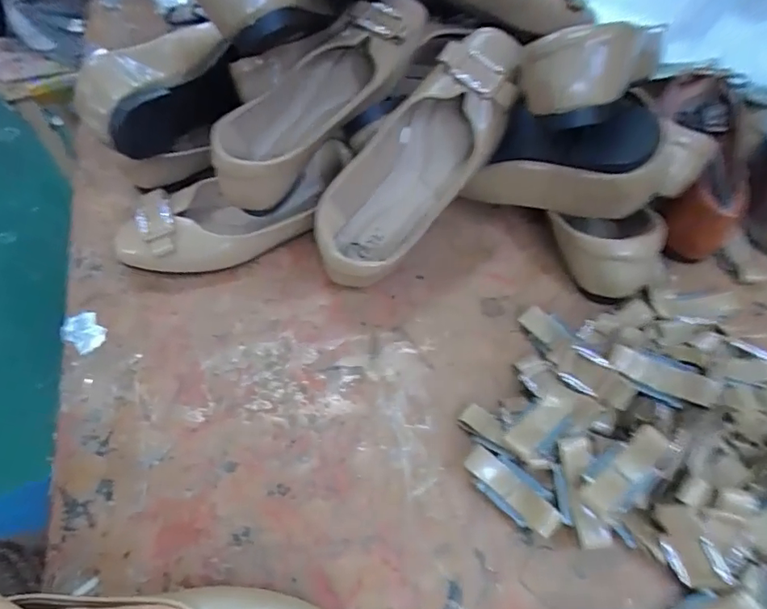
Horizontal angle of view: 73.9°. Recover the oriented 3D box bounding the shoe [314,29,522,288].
[{"bbox_3d":[0.026,-0.118,0.412,0.089,0.062,0.225,43,99,26],"label":"shoe"}]

